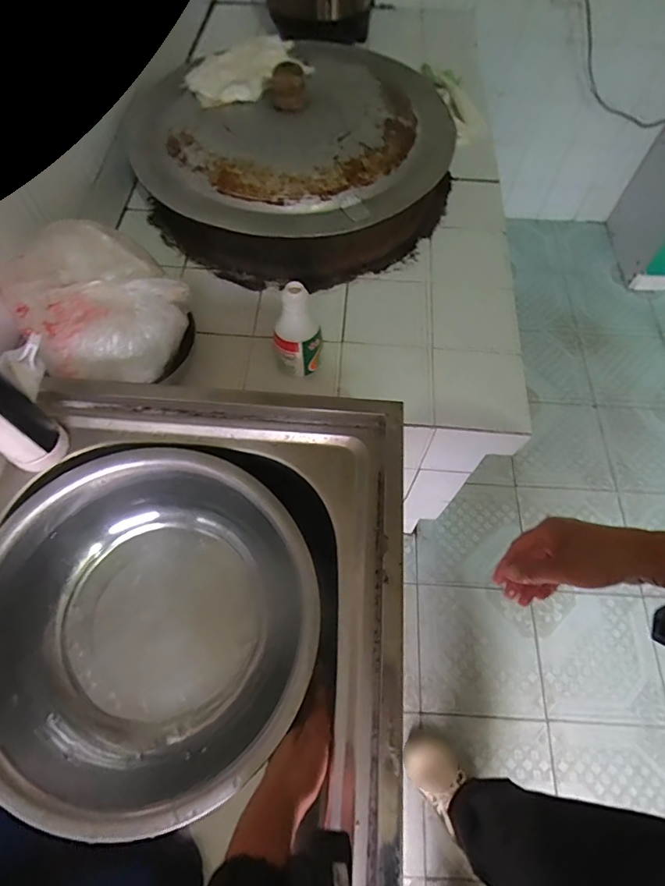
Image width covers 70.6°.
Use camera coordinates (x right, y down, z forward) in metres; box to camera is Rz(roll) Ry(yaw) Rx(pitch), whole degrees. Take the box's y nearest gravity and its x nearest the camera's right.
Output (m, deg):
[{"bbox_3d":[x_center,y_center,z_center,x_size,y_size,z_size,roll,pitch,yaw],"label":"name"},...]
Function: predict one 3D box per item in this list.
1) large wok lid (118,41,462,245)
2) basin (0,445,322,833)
[{"bbox_3d":[-0.078,-0.612,0.878,0.581,0.089,0.533,1,63,-2],"label":"large wok lid"},{"bbox_3d":[-0.199,0.189,0.515,0.361,0.114,0.343,36,67,15],"label":"basin"}]

